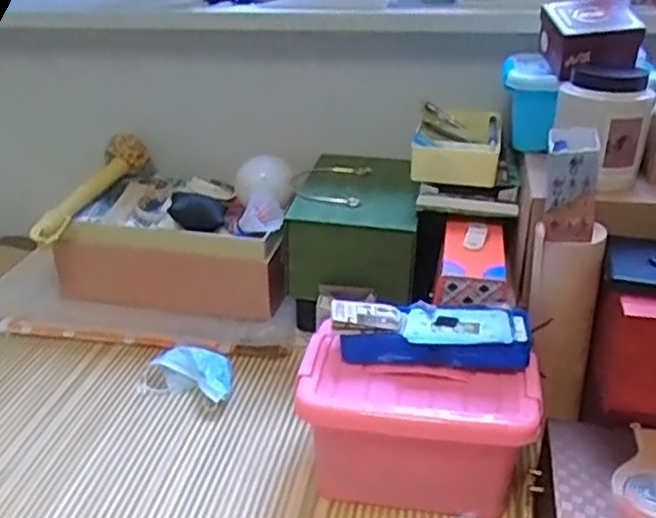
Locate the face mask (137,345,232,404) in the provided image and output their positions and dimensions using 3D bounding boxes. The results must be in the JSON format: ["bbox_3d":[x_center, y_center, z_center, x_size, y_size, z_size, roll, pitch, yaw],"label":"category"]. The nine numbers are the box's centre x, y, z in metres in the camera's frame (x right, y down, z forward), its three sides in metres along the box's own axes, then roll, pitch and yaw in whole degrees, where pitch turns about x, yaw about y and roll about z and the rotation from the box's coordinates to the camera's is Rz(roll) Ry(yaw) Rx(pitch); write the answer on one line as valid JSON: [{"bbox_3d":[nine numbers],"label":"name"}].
[{"bbox_3d":[-0.197,0.161,0.980,0.137,0.034,0.090,4,30,11],"label":"face mask"}]

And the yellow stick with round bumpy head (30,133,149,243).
[{"bbox_3d":[-0.386,-0.116,1.114,0.057,0.070,0.295,7,30,17],"label":"yellow stick with round bumpy head"}]

